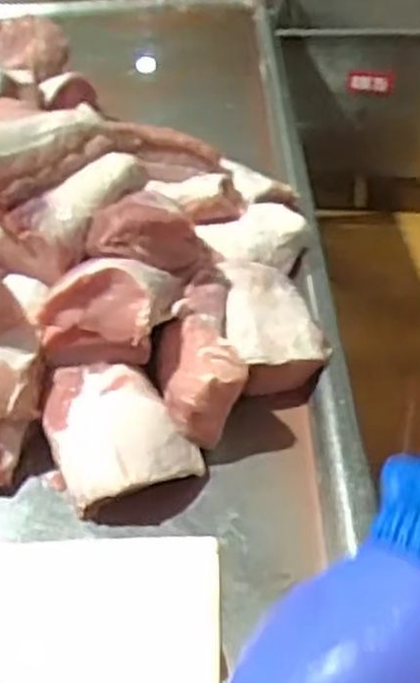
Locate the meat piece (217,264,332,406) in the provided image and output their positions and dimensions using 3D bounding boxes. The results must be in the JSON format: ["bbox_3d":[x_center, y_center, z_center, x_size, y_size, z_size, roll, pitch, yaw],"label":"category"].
[{"bbox_3d":[0.066,-0.021,0.847,0.101,0.063,0.188,-5,37,-2],"label":"meat piece"}]

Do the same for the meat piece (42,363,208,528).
[{"bbox_3d":[-0.084,0.085,0.719,0.117,0.063,0.160,-17,39,-17],"label":"meat piece"}]

